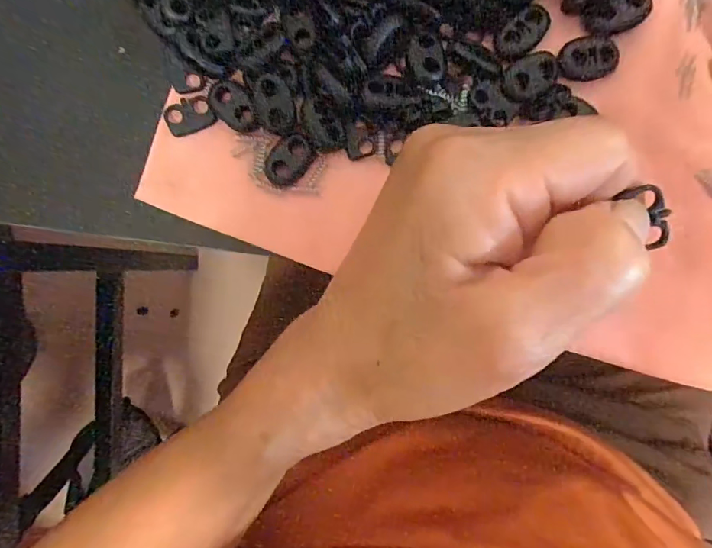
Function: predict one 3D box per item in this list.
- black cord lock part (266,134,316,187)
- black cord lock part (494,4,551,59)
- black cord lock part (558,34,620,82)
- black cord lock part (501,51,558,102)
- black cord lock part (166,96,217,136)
[{"bbox_3d":[-0.025,-0.043,0.179,0.014,0.004,0.021,42,93,1],"label":"black cord lock part"},{"bbox_3d":[0.061,-0.088,0.171,0.022,0.004,0.013,-40,89,3],"label":"black cord lock part"},{"bbox_3d":[0.084,-0.078,0.169,0.022,0.004,0.014,-8,91,3],"label":"black cord lock part"},{"bbox_3d":[0.063,-0.072,0.170,0.022,0.004,0.014,-35,90,4],"label":"black cord lock part"},{"bbox_3d":[-0.063,-0.060,0.178,0.017,0.004,0.012,-25,90,4],"label":"black cord lock part"}]

